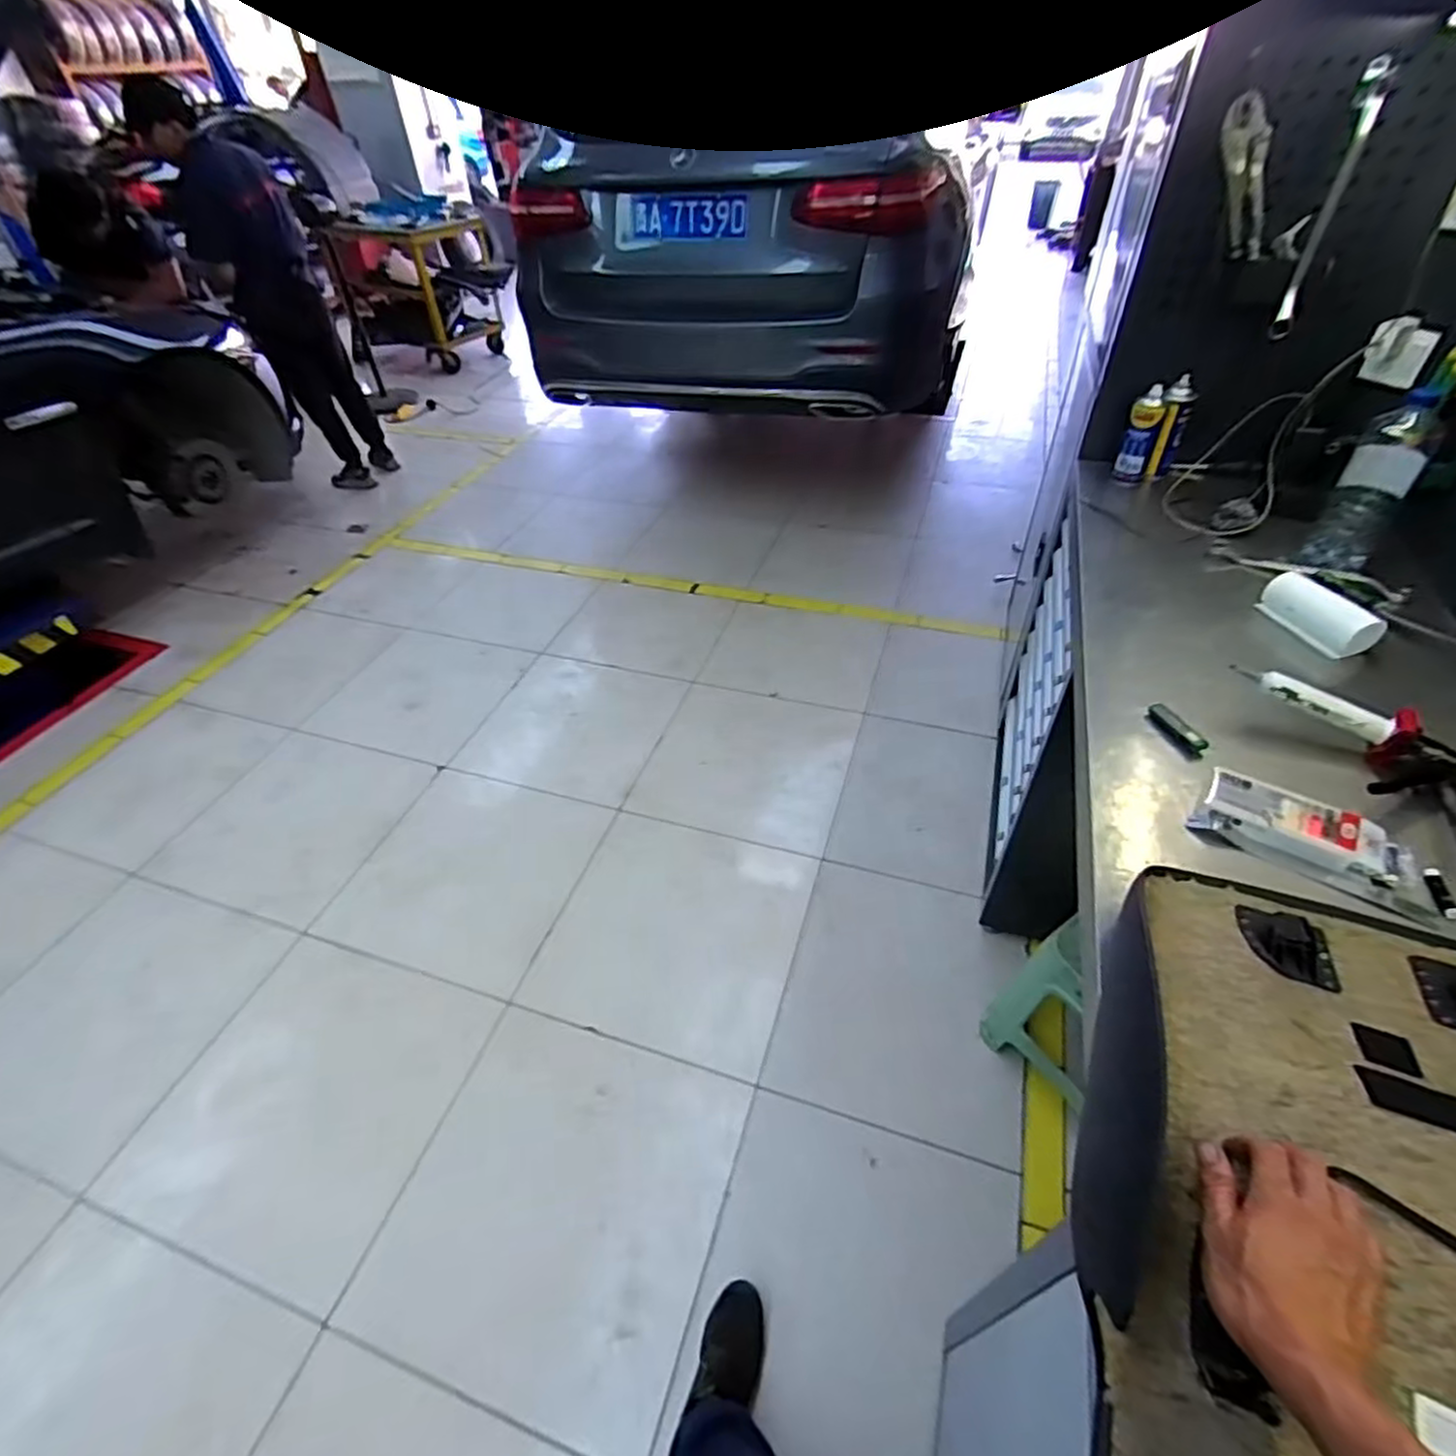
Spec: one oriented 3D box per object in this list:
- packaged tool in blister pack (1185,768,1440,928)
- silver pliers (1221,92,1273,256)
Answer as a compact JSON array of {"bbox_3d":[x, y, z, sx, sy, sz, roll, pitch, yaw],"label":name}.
[{"bbox_3d":[0.693,0.134,0.832,0.239,0.061,0.100,26,51,27],"label":"packaged tool in blister pack"},{"bbox_3d":[0.812,-0.859,1.096,0.056,0.217,0.021,3,42,41],"label":"silver pliers"}]

